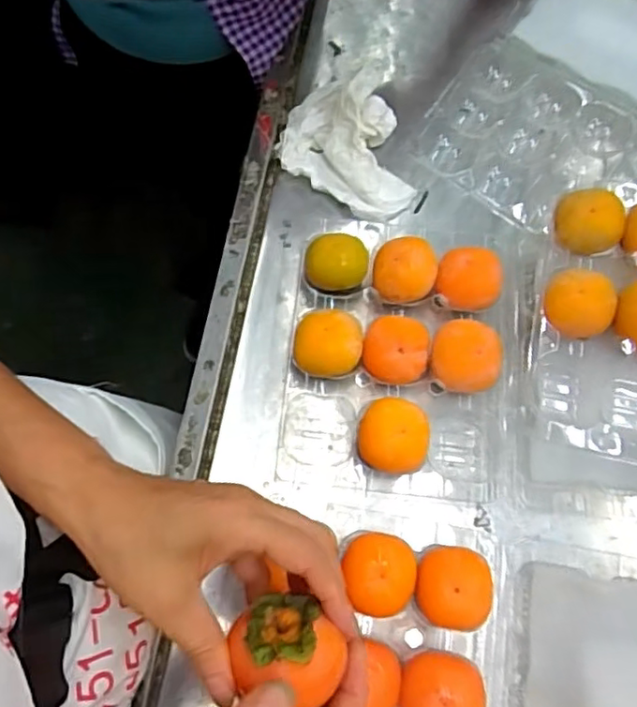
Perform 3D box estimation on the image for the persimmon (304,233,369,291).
[{"bbox_3d":[0.015,-0.074,0.495,0.051,0.032,0.041,6,71,-1],"label":"persimmon"}]

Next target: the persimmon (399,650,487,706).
[{"bbox_3d":[0.079,0.224,0.388,0.052,0.036,0.055,1,71,-3],"label":"persimmon"}]

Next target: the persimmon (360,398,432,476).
[{"bbox_3d":[0.056,0.064,0.452,0.050,0.037,0.052,1,71,-3],"label":"persimmon"}]

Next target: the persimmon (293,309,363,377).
[{"bbox_3d":[0.007,-0.007,0.470,0.052,0.038,0.052,0,71,-3],"label":"persimmon"}]

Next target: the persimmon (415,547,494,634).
[{"bbox_3d":[0.093,0.164,0.415,0.050,0.036,0.053,1,71,-3],"label":"persimmon"}]

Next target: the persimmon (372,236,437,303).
[{"bbox_3d":[0.070,-0.068,0.492,0.049,0.041,0.050,1,71,-3],"label":"persimmon"}]

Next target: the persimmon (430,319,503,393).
[{"bbox_3d":[0.117,0.003,0.468,0.058,0.043,0.054,-1,71,-4],"label":"persimmon"}]

